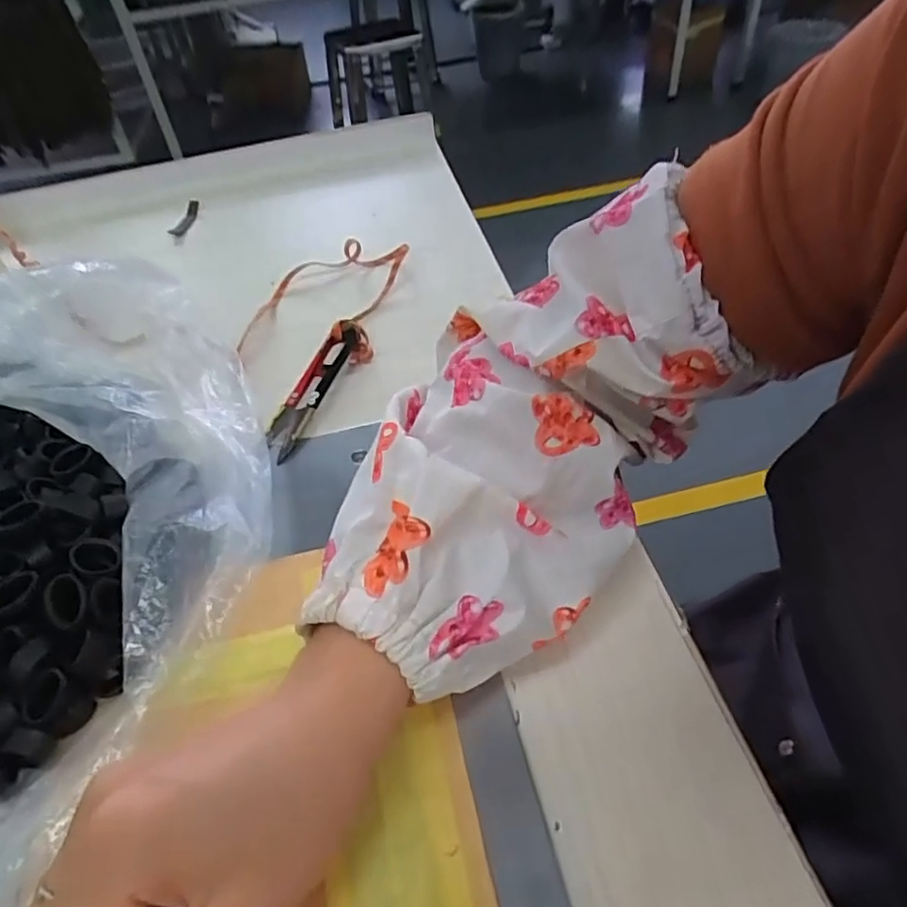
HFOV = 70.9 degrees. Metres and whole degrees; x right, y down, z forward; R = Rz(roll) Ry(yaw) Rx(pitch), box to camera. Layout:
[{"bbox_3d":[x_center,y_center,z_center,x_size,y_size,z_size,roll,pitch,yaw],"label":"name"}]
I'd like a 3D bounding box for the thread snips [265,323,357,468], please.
[{"bbox_3d":[-0.084,-0.041,0.370,0.022,0.017,0.103,10,49,14],"label":"thread snips"}]

